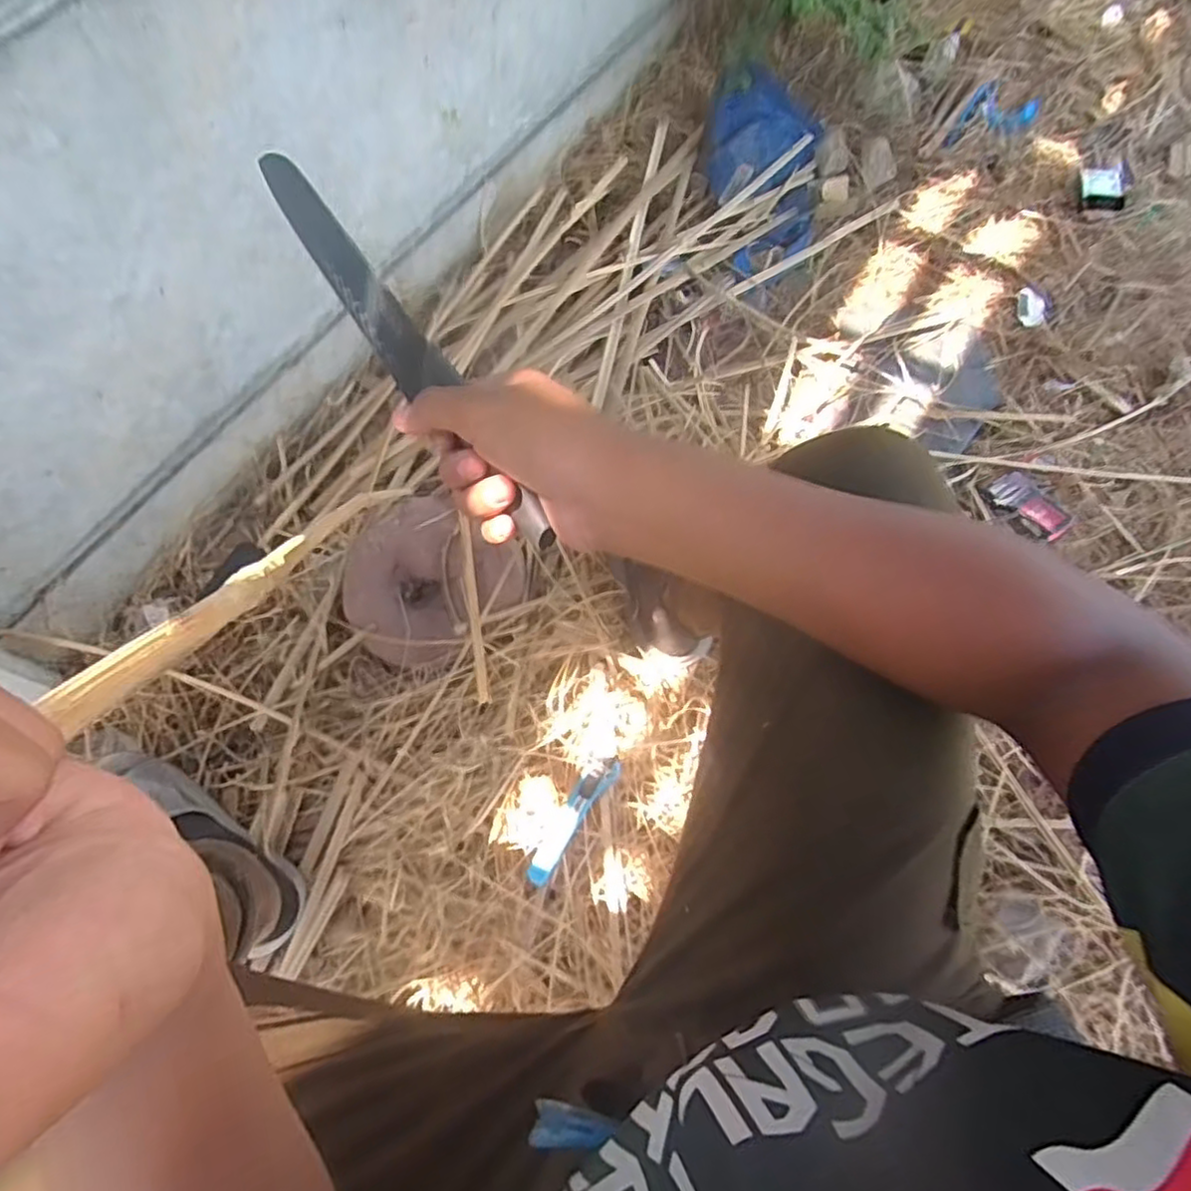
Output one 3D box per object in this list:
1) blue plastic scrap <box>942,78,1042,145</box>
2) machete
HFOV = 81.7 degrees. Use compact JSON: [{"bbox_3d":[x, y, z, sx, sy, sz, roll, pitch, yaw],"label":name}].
[{"bbox_3d":[0.683,-0.816,1.182,0.109,0.008,0.182,36,73,12],"label":"blue plastic scrap"},{"bbox_3d":[-0.110,-0.143,0.380,0.021,0.039,0.297,-34,76,-12],"label":"machete"}]

